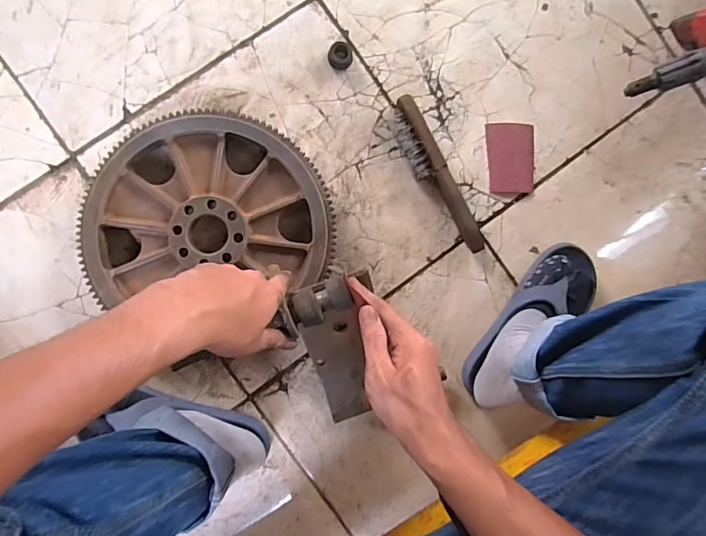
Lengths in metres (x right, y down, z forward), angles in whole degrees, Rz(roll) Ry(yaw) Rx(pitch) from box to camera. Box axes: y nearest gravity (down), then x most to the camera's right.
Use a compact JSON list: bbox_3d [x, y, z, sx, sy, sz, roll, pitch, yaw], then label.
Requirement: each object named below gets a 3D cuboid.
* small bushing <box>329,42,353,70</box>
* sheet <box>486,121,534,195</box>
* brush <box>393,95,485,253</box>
[{"bbox_3d":[-0.017,-0.296,0.640,0.032,0.016,0.033,0,90,-5],"label":"small bushing"},{"bbox_3d":[0.232,-0.161,0.672,0.071,0.004,0.100,-2,91,-6],"label":"sheet"},{"bbox_3d":[0.118,-0.127,0.644,0.049,0.032,0.231,-32,93,-4],"label":"brush"}]

